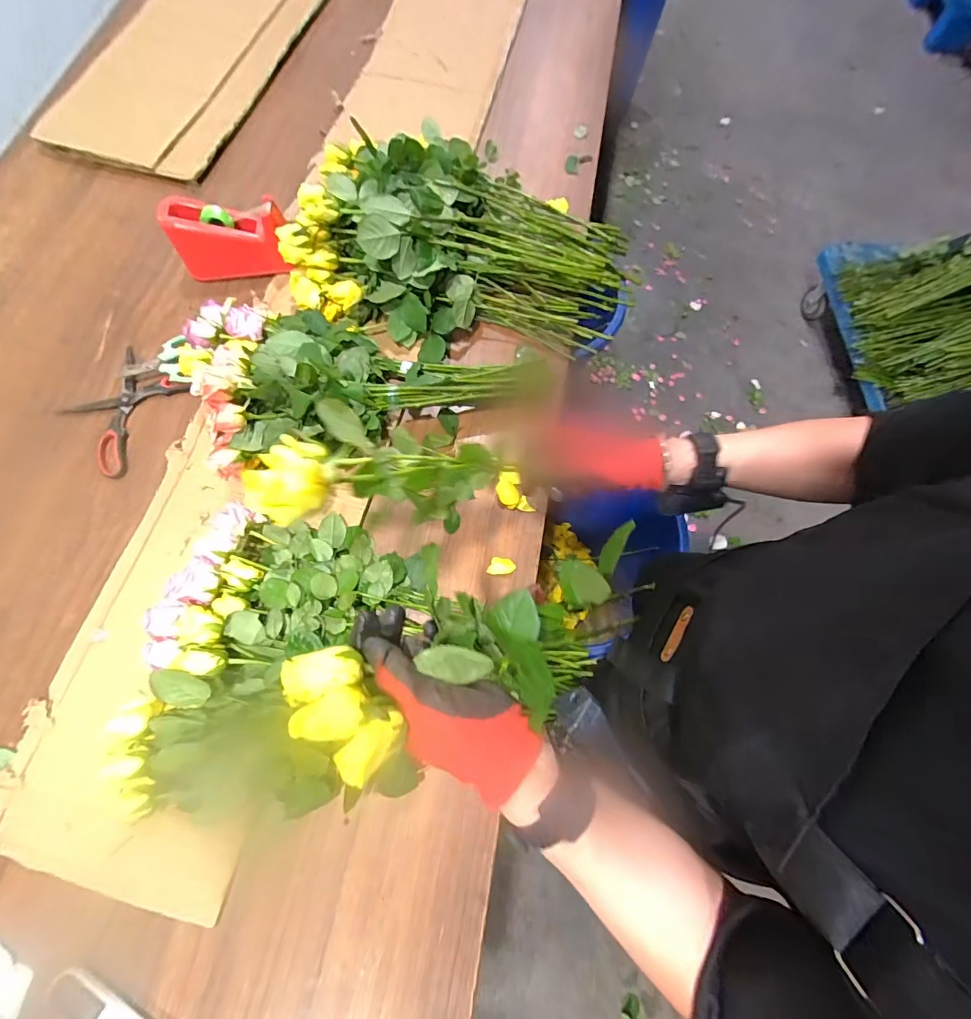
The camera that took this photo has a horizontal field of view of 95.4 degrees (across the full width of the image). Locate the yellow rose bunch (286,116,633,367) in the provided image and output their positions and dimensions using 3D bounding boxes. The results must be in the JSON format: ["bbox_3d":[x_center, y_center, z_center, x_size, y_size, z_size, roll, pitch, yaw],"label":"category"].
[{"bbox_3d":[-0.029,-0.452,0.727,0.513,0.131,0.396,18,72,7],"label":"yellow rose bunch"}]

